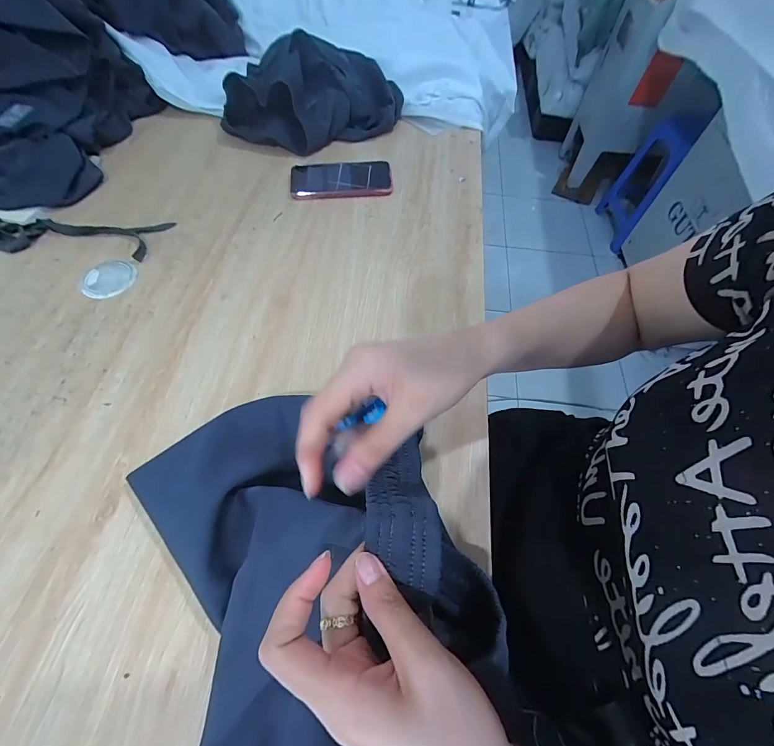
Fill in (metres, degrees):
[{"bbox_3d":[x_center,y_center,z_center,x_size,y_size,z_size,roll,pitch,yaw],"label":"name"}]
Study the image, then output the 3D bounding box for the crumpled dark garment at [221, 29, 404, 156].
[{"bbox_3d":[-0.132,-0.506,0.656,0.306,0.105,0.221,6,59,1],"label":"crumpled dark garment"}]

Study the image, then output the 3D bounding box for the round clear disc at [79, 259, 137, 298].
[{"bbox_3d":[-0.369,-0.125,0.484,0.064,0.004,0.064,1,59,-2],"label":"round clear disc"}]

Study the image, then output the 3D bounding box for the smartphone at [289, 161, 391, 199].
[{"bbox_3d":[-0.076,-0.318,0.601,0.164,0.018,0.078,-4,60,-5],"label":"smartphone"}]

